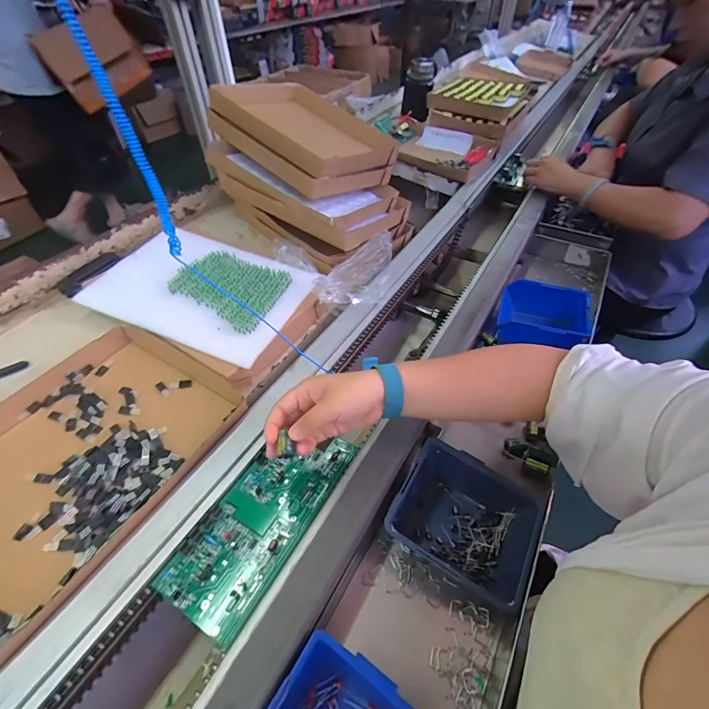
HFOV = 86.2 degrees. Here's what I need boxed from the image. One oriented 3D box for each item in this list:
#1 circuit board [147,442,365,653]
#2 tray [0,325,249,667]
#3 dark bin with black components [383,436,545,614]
[{"bbox_3d":[-0.093,0.161,0.396,0.094,0.017,0.213,22,52,22],"label":"circuit board"},{"bbox_3d":[-0.315,0.107,0.429,0.246,0.036,0.319,21,51,21],"label":"tray"},{"bbox_3d":[0.118,0.176,0.401,0.141,0.066,0.122,22,52,22],"label":"dark bin with black components"}]

